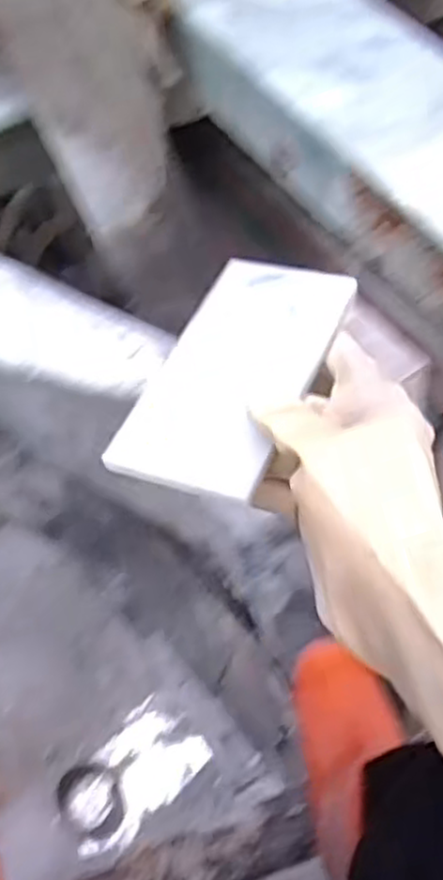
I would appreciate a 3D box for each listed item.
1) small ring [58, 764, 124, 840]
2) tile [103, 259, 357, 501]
[{"bbox_3d":[-0.178,0.492,1.029,0.099,0.011,0.078,34,66,22],"label":"small ring"},{"bbox_3d":[0.007,-0.036,0.376,0.076,0.014,0.147,22,59,16],"label":"tile"}]

